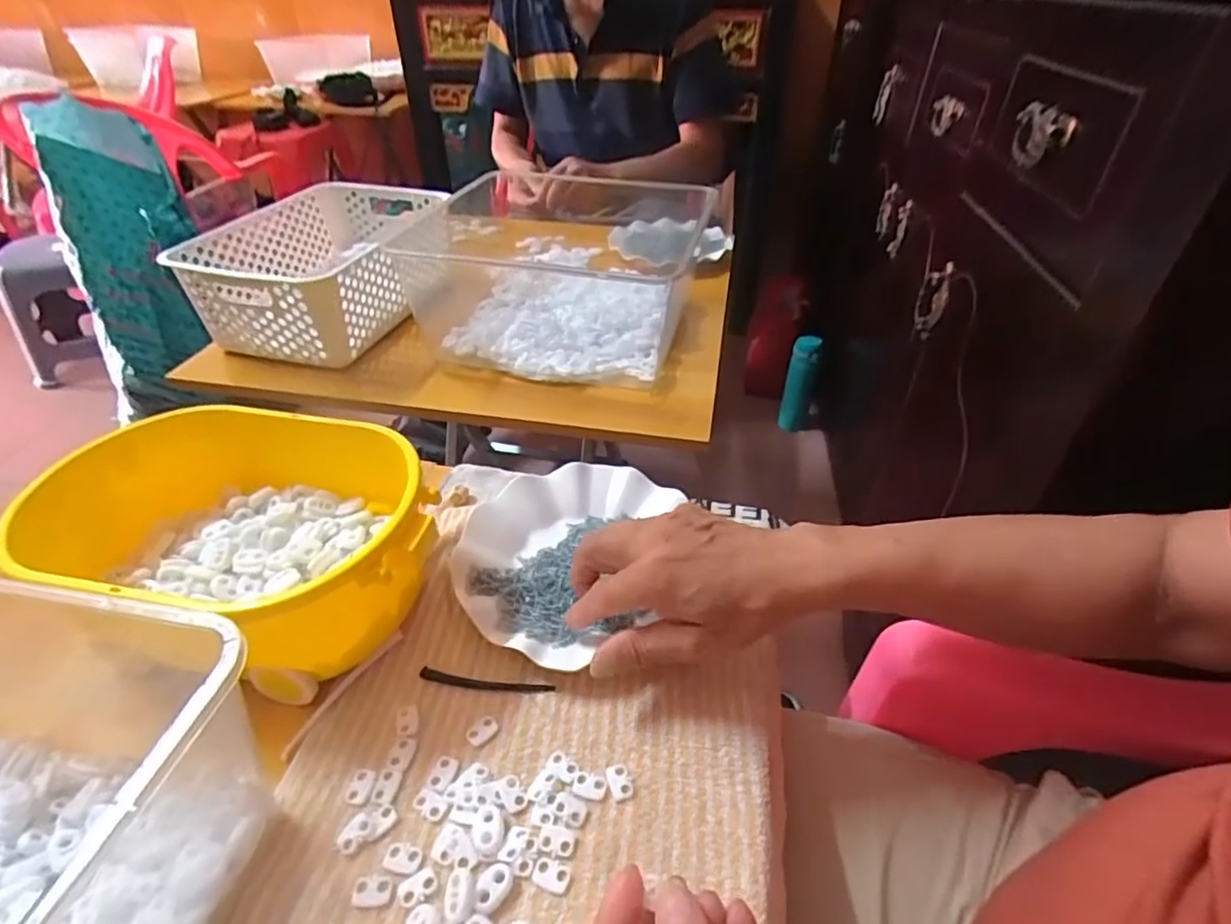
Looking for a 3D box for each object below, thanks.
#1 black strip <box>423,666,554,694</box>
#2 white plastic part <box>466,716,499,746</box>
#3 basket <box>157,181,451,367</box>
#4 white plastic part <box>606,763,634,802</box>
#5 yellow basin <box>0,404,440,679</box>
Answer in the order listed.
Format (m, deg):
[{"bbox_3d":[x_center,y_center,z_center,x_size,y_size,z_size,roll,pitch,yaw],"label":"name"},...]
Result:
[{"bbox_3d":[-0.082,0.139,0.390,0.085,0.004,0.009,7,39,3],"label":"black strip"},{"bbox_3d":[-0.078,0.157,0.363,0.013,0.004,0.018,29,45,27],"label":"white plastic part"},{"bbox_3d":[-0.357,-0.242,0.768,0.207,0.104,0.310,6,39,6],"label":"basket"},{"bbox_3d":[0.002,0.177,0.345,0.013,0.004,0.020,-9,41,-17],"label":"white plastic part"},{"bbox_3d":[-0.245,0.054,0.411,0.263,0.100,0.165,7,40,7],"label":"yellow basin"}]

